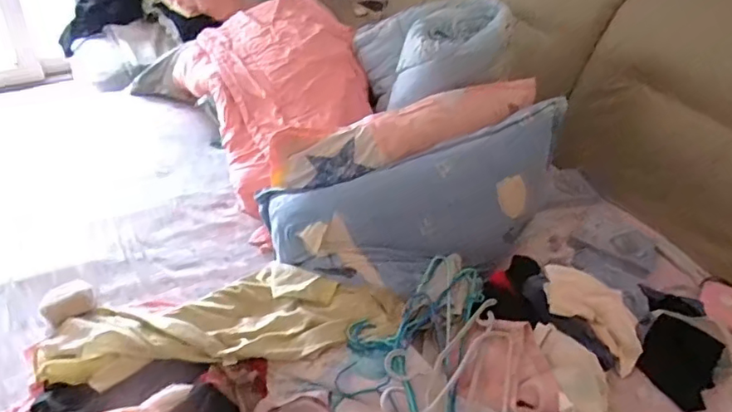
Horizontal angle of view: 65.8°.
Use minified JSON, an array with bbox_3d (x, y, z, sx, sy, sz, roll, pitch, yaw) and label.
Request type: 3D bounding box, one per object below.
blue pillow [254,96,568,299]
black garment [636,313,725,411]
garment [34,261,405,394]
[{"bbox_3d":[0.155,0.007,1.313,0.731,0.297,0.174,-19,9,-15],"label":"blue pillow"},{"bbox_3d":[0.674,0.333,1.217,0.153,0.164,0.046,31,4,21],"label":"black garment"},{"bbox_3d":[-0.272,0.211,1.129,0.674,0.099,0.234,-5,41,-14],"label":"garment"}]

